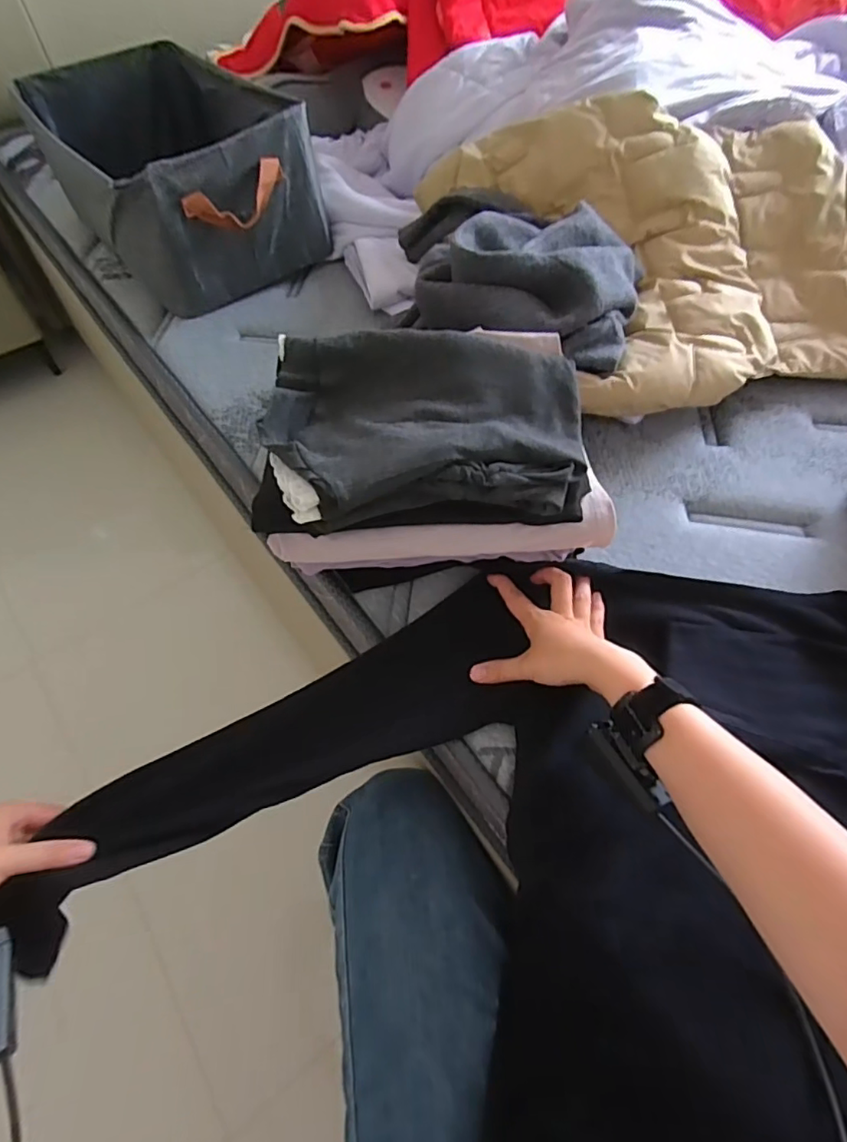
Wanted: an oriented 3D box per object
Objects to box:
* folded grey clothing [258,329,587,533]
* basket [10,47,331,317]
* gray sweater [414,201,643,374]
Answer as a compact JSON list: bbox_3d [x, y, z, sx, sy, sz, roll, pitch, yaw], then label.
[{"bbox_3d":[0.001,-0.122,0.477,0.269,0.055,0.179,0,56,2],"label":"folded grey clothing"},{"bbox_3d":[-0.392,-0.626,0.882,0.291,0.180,0.498,-33,61,-19],"label":"basket"},{"bbox_3d":[0.119,-0.329,0.626,0.232,0.080,0.216,10,57,8],"label":"gray sweater"}]

